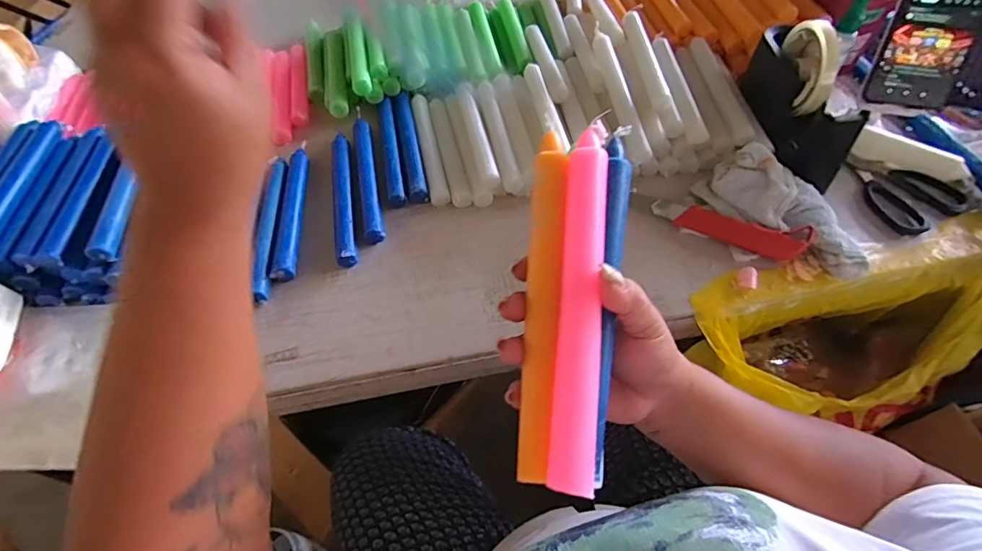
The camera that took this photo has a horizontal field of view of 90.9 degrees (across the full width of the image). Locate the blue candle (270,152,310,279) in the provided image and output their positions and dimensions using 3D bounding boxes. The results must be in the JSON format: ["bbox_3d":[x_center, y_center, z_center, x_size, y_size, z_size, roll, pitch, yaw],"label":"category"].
[{"bbox_3d":[-0.222,-0.077,0.545,0.024,0.015,0.194,-8,54,-3],"label":"blue candle"}]

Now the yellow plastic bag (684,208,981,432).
[{"bbox_3d":[0.384,0.077,0.519,0.347,0.189,0.139,-14,55,-7],"label":"yellow plastic bag"}]

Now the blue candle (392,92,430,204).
[{"bbox_3d":[-0.098,-0.160,0.591,0.022,0.018,0.186,-12,54,-5],"label":"blue candle"}]

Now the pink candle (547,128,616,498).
[{"bbox_3d":[0.052,0.013,0.270,0.030,0.022,0.197,3,74,5],"label":"pink candle"}]

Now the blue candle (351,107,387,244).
[{"bbox_3d":[-0.146,-0.124,0.569,0.024,0.018,0.224,-13,55,-6],"label":"blue candle"}]

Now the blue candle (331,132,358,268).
[{"bbox_3d":[-0.169,-0.094,0.550,0.024,0.018,0.205,-11,54,-5],"label":"blue candle"}]

